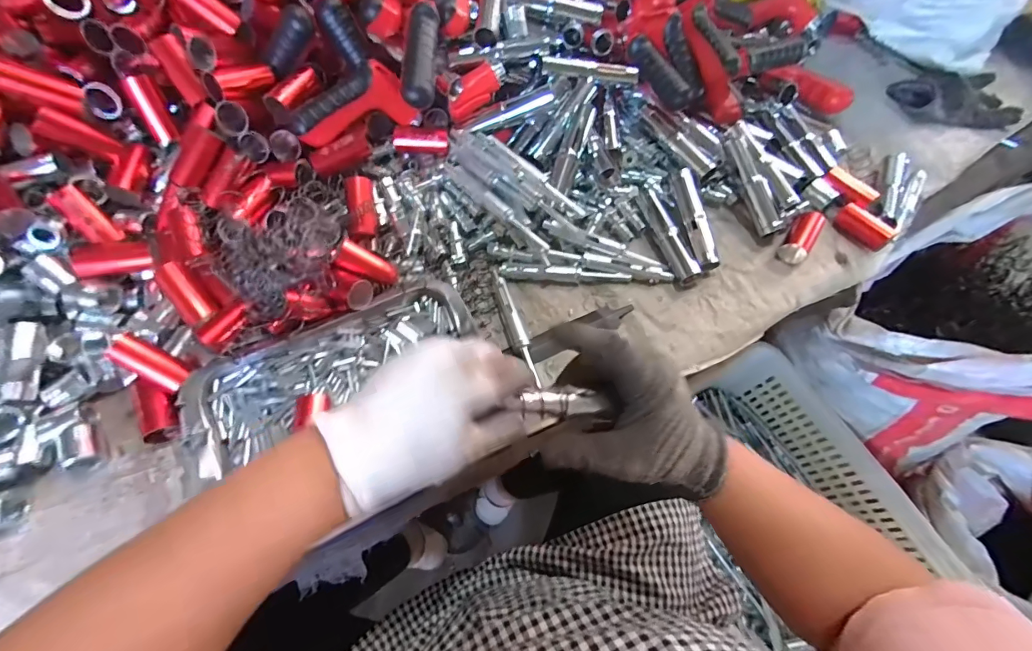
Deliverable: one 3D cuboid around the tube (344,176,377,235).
[{"bbox_3d":[-0.169,-0.130,0.482,0.028,0.030,0.061,-6,96,-6],"label":"tube"}]

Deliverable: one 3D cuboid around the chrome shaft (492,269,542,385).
[{"bbox_3d":[-0.001,-0.002,0.454,0.015,0.010,0.144,-15,65,-11],"label":"chrome shaft"}]

